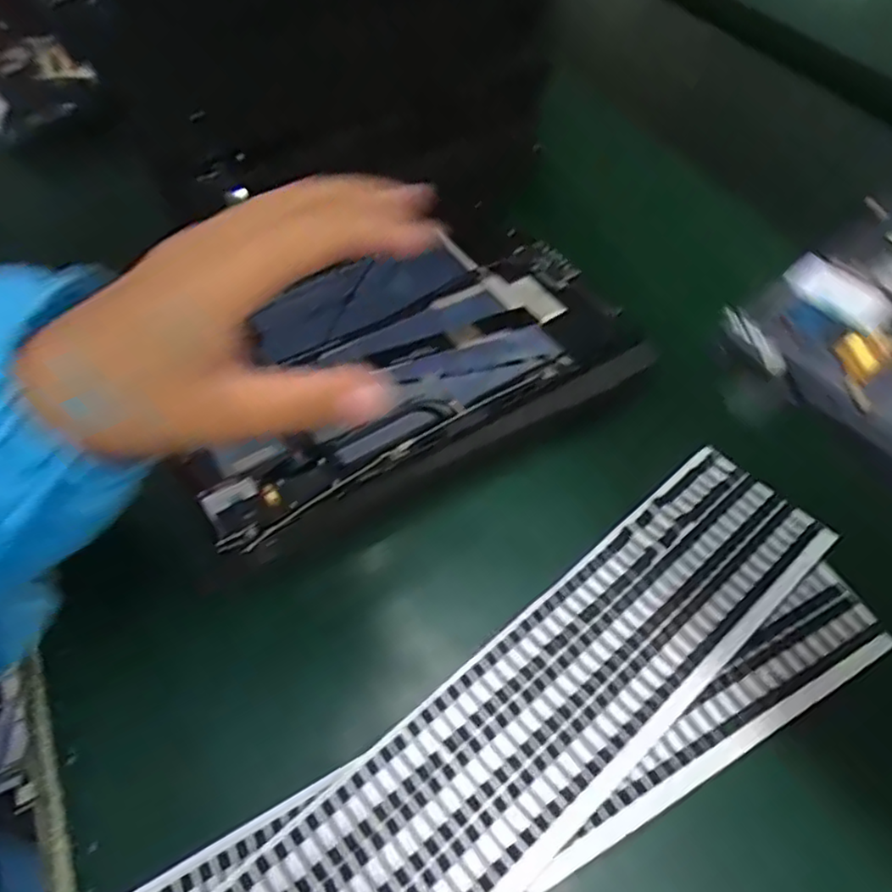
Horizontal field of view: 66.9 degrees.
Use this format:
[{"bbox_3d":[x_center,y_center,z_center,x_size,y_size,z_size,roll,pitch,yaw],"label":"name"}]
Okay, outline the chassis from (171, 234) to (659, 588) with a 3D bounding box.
[{"bbox_3d":[-0.026,-0.047,0.357,0.235,0.022,0.148,-26,57,-16],"label":"chassis"}]

